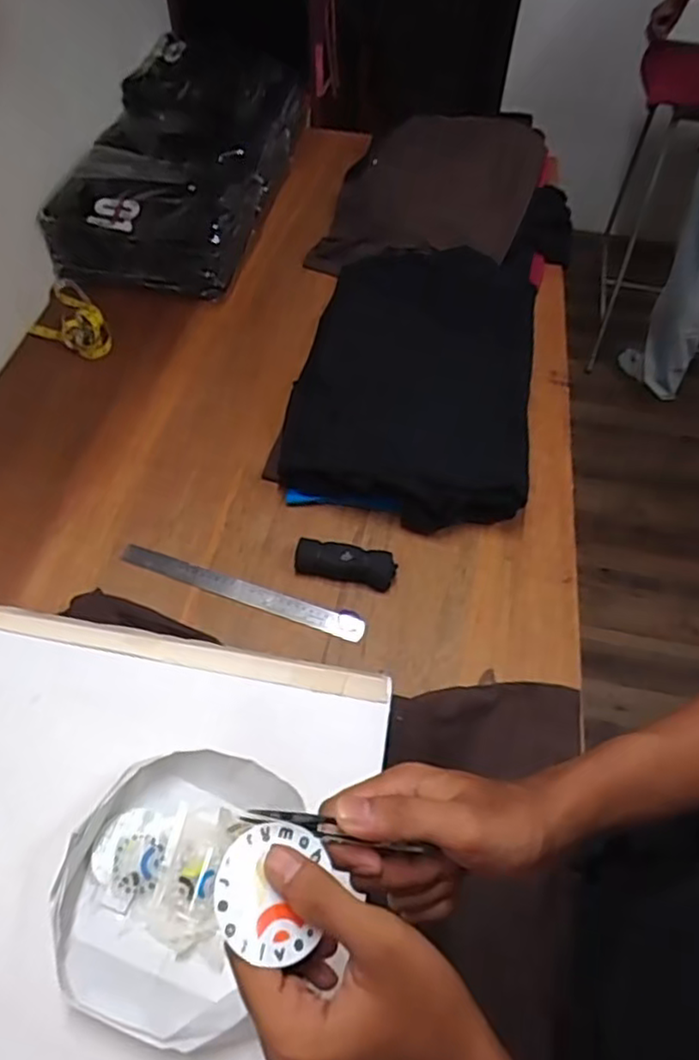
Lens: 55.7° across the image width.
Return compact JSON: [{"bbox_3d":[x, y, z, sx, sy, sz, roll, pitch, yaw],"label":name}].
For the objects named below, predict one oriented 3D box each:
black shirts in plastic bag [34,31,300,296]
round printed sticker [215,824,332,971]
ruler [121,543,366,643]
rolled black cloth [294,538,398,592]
[{"bbox_3d":[-0.296,-0.680,1.241,0.312,0.167,0.580,9,55,6],"label":"black shirts in plastic bag"},{"bbox_3d":[-0.037,0.169,0.312,0.052,0.005,0.054,12,56,-19],"label":"round printed sticker"},{"bbox_3d":[-0.138,0.076,0.833,0.324,0.008,0.030,18,65,8],"label":"ruler"},{"bbox_3d":[-0.005,0.040,0.845,0.124,0.037,0.043,11,55,7],"label":"rolled black cloth"}]

